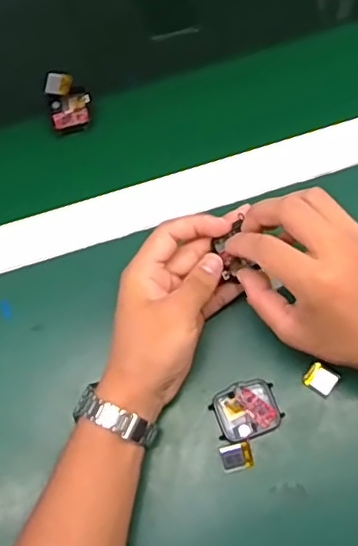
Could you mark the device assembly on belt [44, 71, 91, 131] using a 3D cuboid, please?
[{"bbox_3d":[-0.100,-0.155,0.527,0.036,0.015,0.055,-18,70,0],"label":"device assembly on belt"}]

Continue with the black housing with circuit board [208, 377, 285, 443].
[{"bbox_3d":[0.050,0.101,0.432,0.047,0.011,0.039,-21,70,-2],"label":"black housing with circuit board"}]

